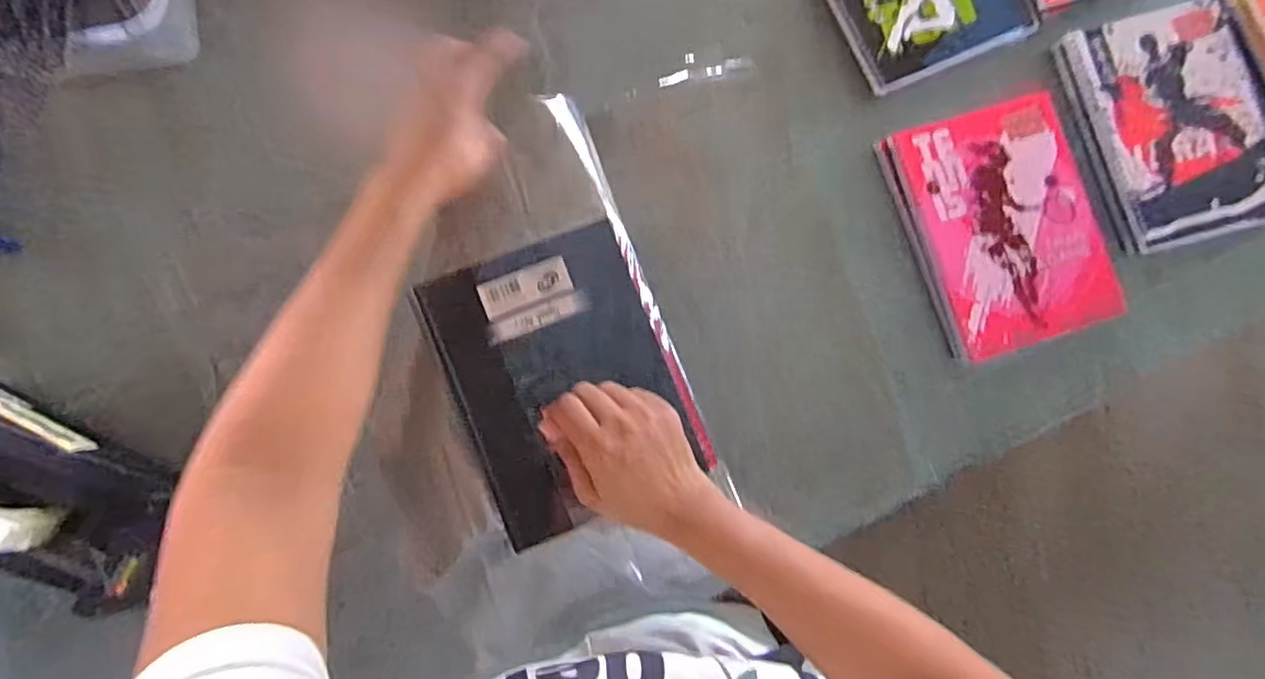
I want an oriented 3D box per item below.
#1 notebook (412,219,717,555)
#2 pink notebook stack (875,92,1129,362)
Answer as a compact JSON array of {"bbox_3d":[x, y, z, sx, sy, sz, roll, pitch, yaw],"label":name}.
[{"bbox_3d":[-0.046,0.028,0.454,0.152,0.023,0.190,-21,84,-7],"label":"notebook"},{"bbox_3d":[0.305,-0.092,0.529,0.152,0.023,0.191,-16,87,-7],"label":"pink notebook stack"}]

